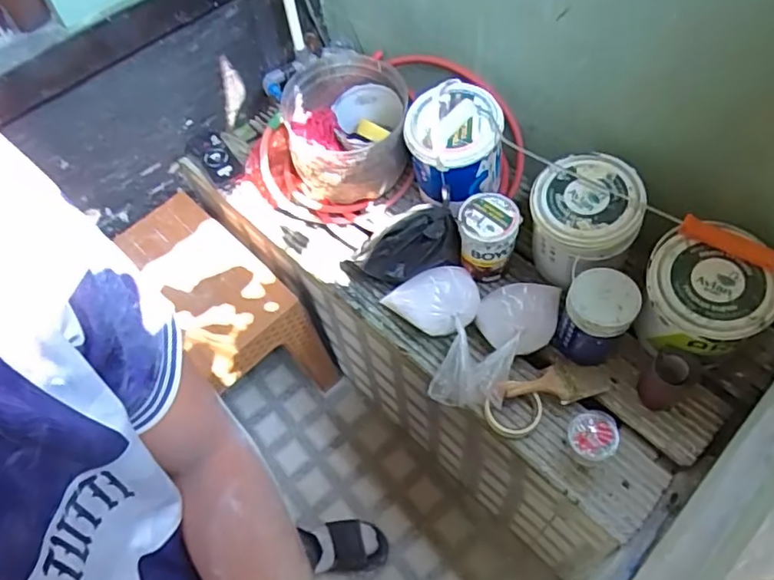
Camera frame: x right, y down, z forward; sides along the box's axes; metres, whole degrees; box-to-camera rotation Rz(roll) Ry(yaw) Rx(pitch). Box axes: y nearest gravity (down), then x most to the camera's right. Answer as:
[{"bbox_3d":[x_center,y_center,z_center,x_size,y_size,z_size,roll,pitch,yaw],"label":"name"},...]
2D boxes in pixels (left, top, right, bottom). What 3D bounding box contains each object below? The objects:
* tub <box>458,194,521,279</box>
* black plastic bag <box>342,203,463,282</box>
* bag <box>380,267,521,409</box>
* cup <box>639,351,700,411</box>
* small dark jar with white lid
[{"bbox_3d":[0.186,-0.098,1.089,0.104,0.140,0.095,-2,59,3],"label":"tub"},{"bbox_3d":[0.024,-0.082,1.102,0.223,0.142,0.112,-6,59,0],"label":"black plastic bag"},{"bbox_3d":[0.121,0.080,1.039,0.165,0.090,0.278,-20,59,-8],"label":"bag"},{"bbox_3d":[0.461,0.147,0.952,0.067,0.104,0.070,-2,59,3],"label":"cup"},{"bbox_3d":[0.350,0.048,0.987,0.104,0.166,0.112,-2,59,3],"label":"small dark jar with white lid"}]

